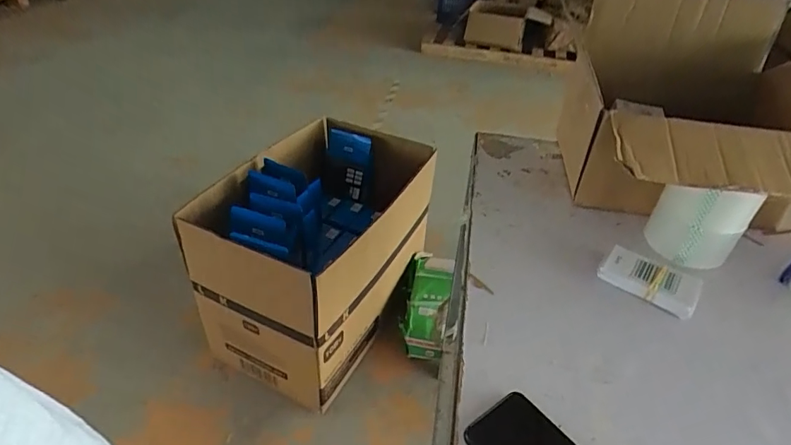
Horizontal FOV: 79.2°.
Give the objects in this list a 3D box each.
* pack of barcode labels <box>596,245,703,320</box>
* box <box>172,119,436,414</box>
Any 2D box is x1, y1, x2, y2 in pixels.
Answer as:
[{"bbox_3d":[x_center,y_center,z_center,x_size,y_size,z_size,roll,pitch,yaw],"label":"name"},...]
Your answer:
[{"bbox_3d":[0.322,0.072,0.607,0.112,0.021,0.068,30,43,28],"label":"pack of barcode labels"},{"bbox_3d":[-0.217,0.052,1.381,0.452,0.436,0.667,19,40,19],"label":"box"}]

